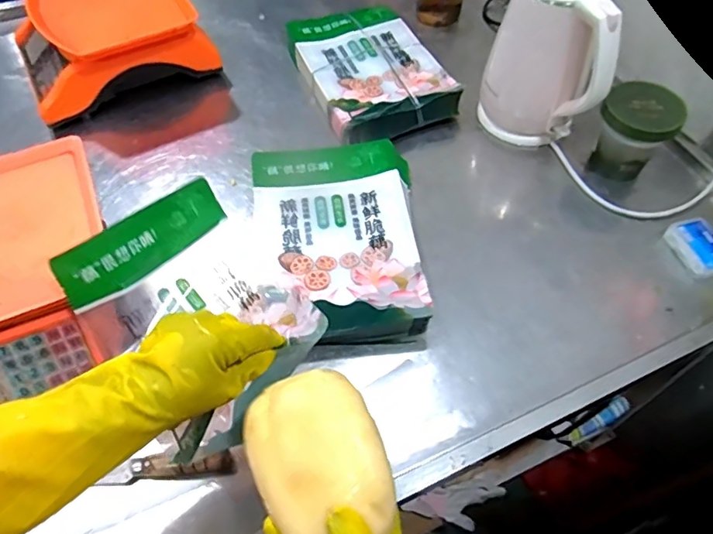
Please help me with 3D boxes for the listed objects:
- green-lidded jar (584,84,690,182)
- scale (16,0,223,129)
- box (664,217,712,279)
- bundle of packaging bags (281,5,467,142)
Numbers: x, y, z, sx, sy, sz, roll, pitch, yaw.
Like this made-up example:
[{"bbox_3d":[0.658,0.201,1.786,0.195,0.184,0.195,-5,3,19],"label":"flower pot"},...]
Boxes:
[{"bbox_3d":[0.381,-0.175,0.738,0.094,0.136,0.088,0,56,0],"label":"green-lidded jar"},{"bbox_3d":[-0.417,-0.396,0.870,0.289,0.148,0.251,-24,59,-16],"label":"scale"},{"bbox_3d":[0.448,-0.026,0.680,0.053,0.028,0.079,-11,57,-8],"label":"box"},{"bbox_3d":[0.025,-0.327,0.886,0.210,0.053,0.307,-18,58,-12],"label":"bundle of packaging bags"}]

